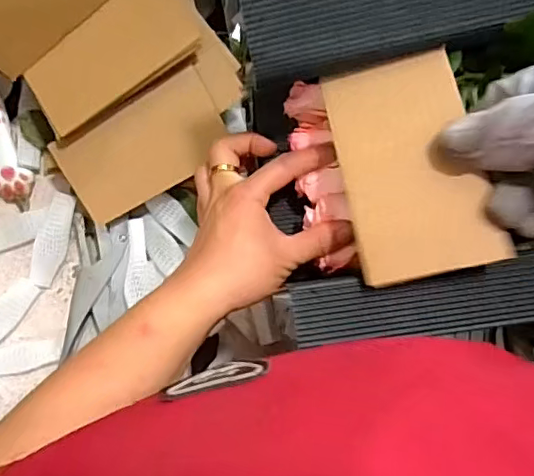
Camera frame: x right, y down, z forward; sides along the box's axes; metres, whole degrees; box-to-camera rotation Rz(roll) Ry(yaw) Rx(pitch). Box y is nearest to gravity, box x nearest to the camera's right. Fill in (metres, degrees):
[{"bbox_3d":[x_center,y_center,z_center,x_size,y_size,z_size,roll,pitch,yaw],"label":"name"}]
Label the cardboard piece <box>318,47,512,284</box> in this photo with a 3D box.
[{"bbox_3d":[0.083,-0.045,0.328,0.080,0.006,0.136,-13,74,3],"label":"cardboard piece"}]

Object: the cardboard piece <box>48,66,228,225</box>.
[{"bbox_3d":[-0.102,-0.074,0.468,0.136,0.007,0.078,-28,119,2],"label":"cardboard piece"}]

